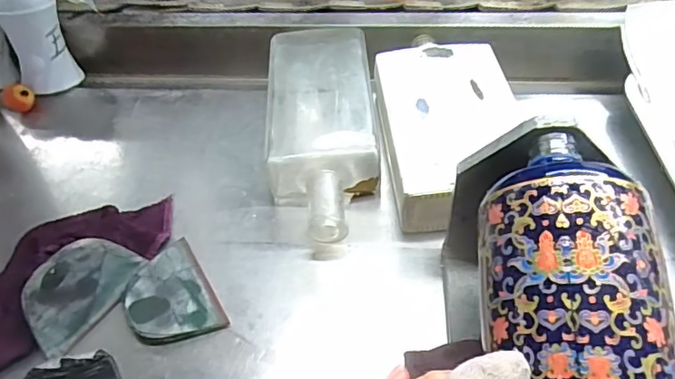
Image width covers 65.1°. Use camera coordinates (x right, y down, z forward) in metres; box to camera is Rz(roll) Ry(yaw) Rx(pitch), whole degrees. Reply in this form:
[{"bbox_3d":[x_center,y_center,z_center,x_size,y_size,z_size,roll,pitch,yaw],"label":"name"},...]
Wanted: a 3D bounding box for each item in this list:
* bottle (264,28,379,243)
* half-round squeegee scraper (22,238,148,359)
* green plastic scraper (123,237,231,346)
[{"bbox_3d":[-0.013,-0.055,0.451,0.087,0.044,0.225,-4,53,2],"label":"bottle"},{"bbox_3d":[-0.185,0.068,0.373,0.052,0.006,0.084,44,64,-9],"label":"half-round squeegee scraper"},{"bbox_3d":[-0.121,0.076,0.376,0.058,0.007,0.082,-29,56,-16],"label":"green plastic scraper"}]

